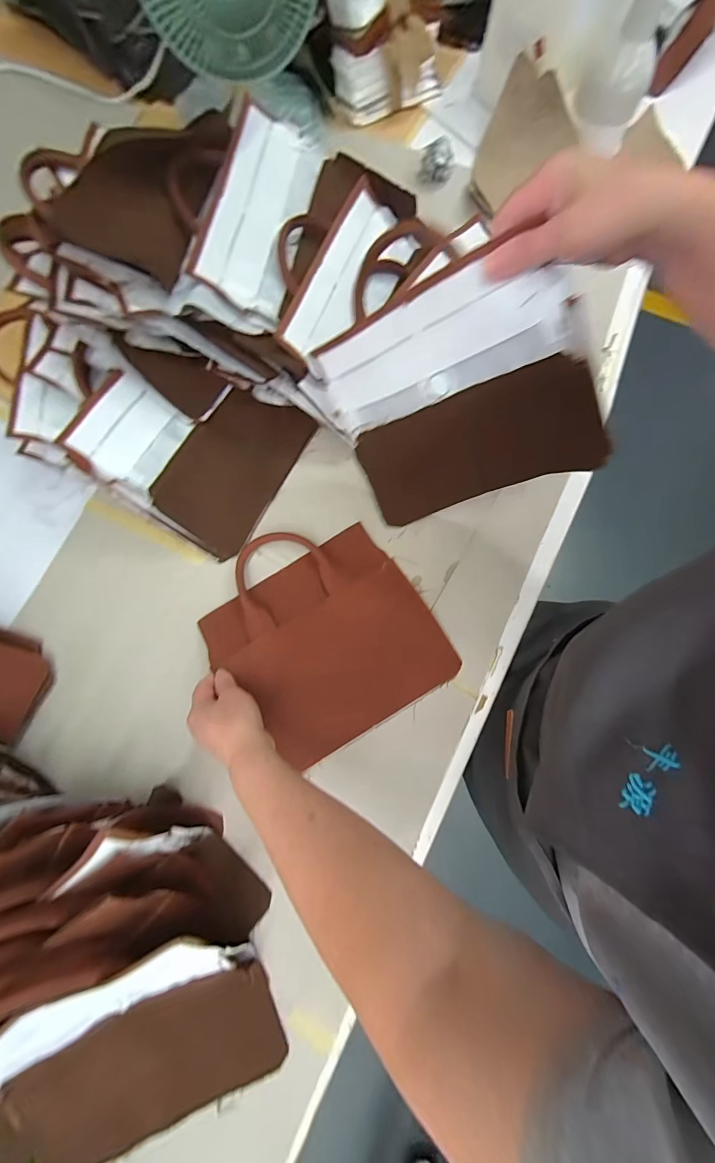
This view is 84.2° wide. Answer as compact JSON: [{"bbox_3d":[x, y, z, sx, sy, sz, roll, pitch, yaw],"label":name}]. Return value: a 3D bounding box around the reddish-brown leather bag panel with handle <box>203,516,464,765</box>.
[{"bbox_3d":[-0.044,0.054,0.469,0.235,0.019,0.252,-31,80,-5],"label":"reddish-brown leather bag panel with handle"}]

